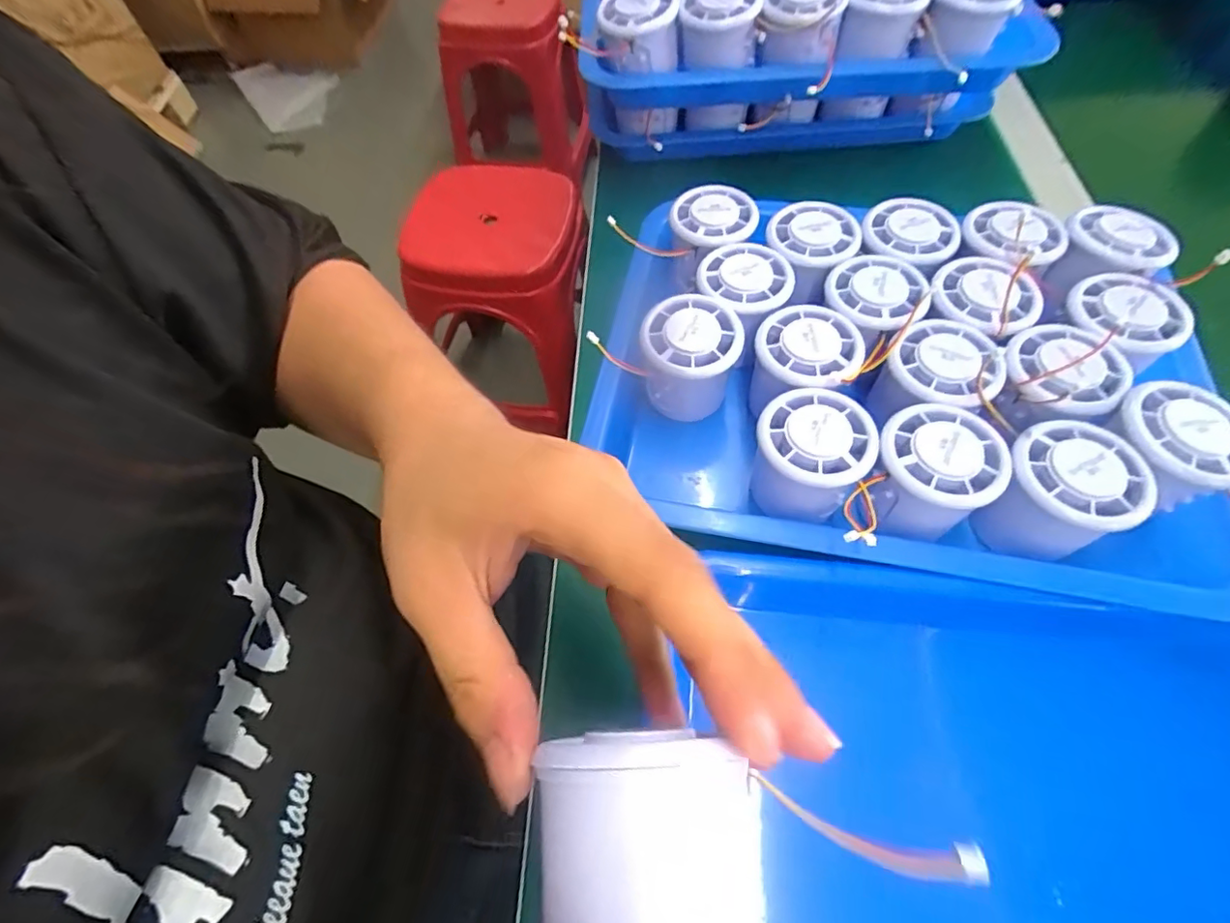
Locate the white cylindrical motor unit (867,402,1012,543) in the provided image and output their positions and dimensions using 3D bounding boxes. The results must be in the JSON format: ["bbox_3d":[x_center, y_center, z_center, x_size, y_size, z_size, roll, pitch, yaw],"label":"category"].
[{"bbox_3d":[0.153,0.006,0.277,0.063,0.040,0.053,-27,62,-12],"label":"white cylindrical motor unit"}]

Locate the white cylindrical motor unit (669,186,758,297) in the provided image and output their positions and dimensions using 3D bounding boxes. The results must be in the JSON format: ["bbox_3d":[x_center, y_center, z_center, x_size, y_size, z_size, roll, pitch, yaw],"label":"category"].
[{"bbox_3d":[0.065,-0.151,0.378,0.054,0.041,0.054,-1,60,2],"label":"white cylindrical motor unit"}]

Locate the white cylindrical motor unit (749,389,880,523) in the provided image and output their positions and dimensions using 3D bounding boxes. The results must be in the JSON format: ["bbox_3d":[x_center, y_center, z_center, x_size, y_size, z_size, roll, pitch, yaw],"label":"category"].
[{"bbox_3d":[0.098,0.000,0.291,0.054,0.047,0.059,-1,60,2],"label":"white cylindrical motor unit"}]

